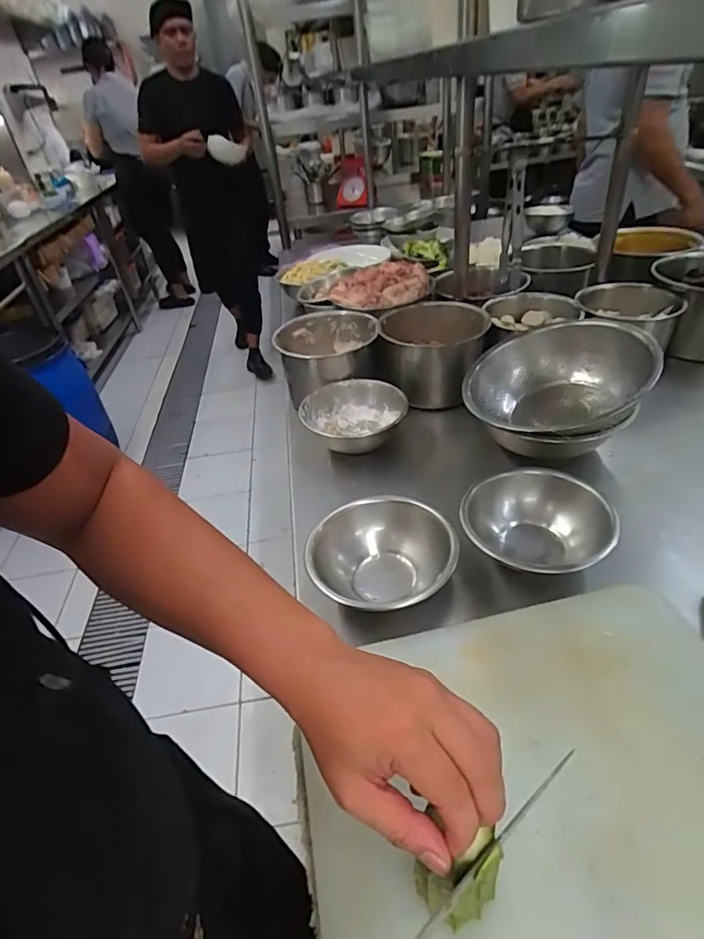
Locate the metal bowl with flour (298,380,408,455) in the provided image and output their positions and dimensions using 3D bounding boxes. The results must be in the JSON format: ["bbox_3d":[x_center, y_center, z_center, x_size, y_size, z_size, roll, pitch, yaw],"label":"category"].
[{"bbox_3d":[0.000,-0.071,0.752,0.141,0.063,0.138,-5,38,4],"label":"metal bowl with flour"}]

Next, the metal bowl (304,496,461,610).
[{"bbox_3d":[0.034,0.098,0.534,0.153,0.063,0.134,-31,43,-27],"label":"metal bowl"}]

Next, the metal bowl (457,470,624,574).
[{"bbox_3d":[0.201,0.063,0.548,0.143,0.068,0.151,-5,38,4],"label":"metal bowl"}]

